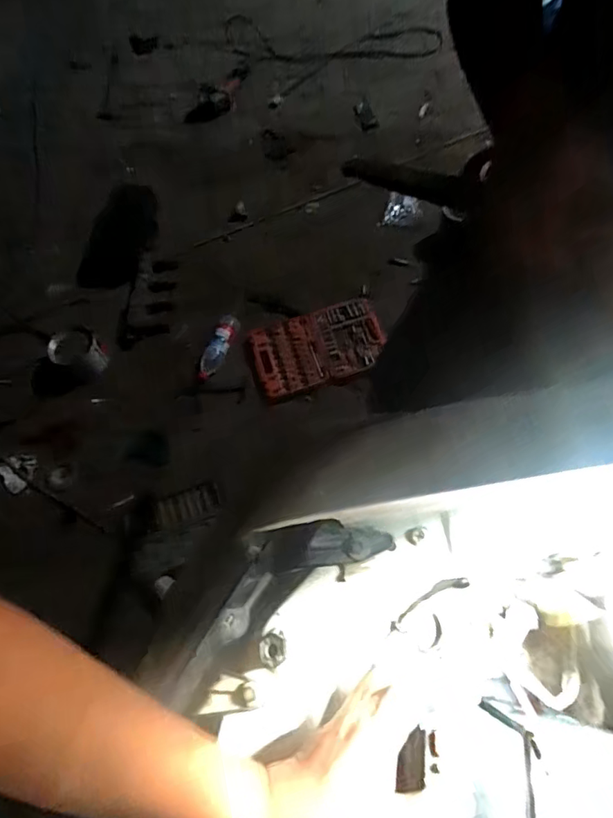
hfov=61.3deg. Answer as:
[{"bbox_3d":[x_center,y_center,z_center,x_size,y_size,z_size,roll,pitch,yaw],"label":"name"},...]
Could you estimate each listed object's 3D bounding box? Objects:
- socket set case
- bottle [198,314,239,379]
[{"bbox_3d":[0.024,-0.185,1.550,0.388,0.044,0.278,-16,68,-3],"label":"socket set case"},{"bbox_3d":[-0.276,-0.196,1.625,0.075,0.081,0.228,23,71,12],"label":"bottle"}]

